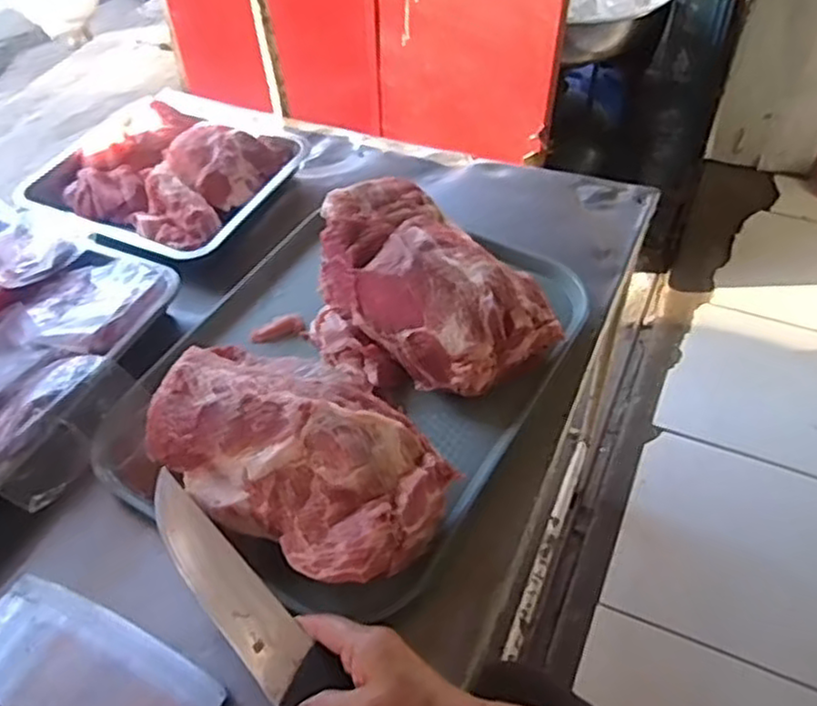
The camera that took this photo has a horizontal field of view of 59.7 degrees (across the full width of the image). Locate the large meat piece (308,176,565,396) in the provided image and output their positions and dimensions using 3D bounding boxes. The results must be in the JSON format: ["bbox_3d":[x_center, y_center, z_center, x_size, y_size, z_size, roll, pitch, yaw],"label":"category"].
[{"bbox_3d":[0.007,-0.061,0.693,0.179,0.089,0.235,-35,56,-25],"label":"large meat piece"}]

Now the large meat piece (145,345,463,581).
[{"bbox_3d":[-0.098,0.079,0.582,0.252,0.072,0.141,25,55,23],"label":"large meat piece"}]

